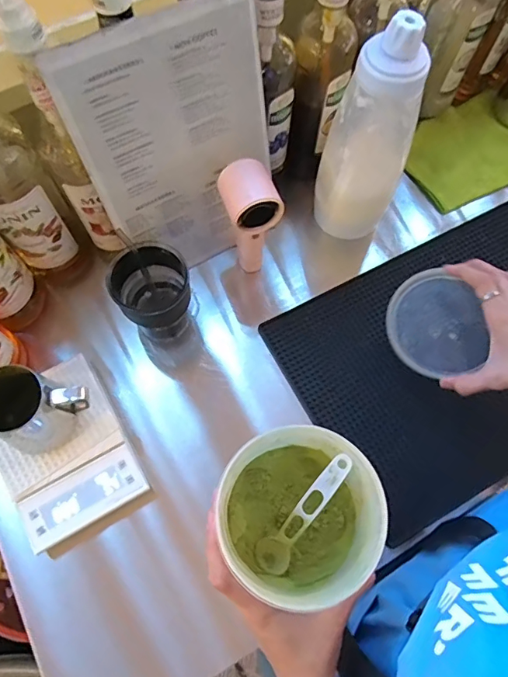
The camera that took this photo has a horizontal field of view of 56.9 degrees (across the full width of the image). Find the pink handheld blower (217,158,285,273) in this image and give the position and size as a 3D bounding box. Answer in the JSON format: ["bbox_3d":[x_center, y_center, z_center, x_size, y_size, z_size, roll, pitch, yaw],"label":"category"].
[{"bbox_3d":[-0.006,-0.136,0.562,0.059,0.157,0.062,-23,71,-10],"label":"pink handheld blower"}]

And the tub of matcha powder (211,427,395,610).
[{"bbox_3d":[0.034,0.152,0.404,0.123,0.107,0.119,0,68,-1],"label":"tub of matcha powder"}]

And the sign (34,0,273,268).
[{"bbox_3d":[-0.071,-0.199,0.512,0.203,0.283,0.010,-30,56,-10],"label":"sign"}]

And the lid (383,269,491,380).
[{"bbox_3d":[0.208,-0.016,0.540,0.103,0.007,0.119,-30,73,3],"label":"lid"}]

